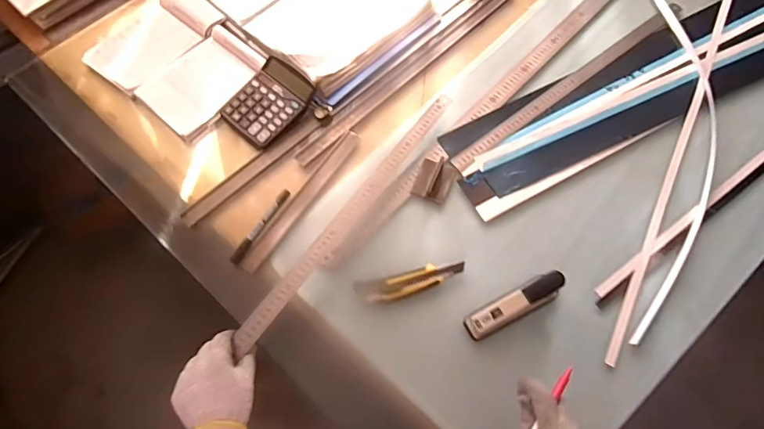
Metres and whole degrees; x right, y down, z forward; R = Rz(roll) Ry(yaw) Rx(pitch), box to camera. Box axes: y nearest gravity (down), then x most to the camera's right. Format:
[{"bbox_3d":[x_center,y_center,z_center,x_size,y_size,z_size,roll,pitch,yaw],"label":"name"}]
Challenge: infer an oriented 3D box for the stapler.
[{"bbox_3d":[0.191,0.129,0.637,0.151,0.060,0.040,-25,70,-11],"label":"stapler"}]

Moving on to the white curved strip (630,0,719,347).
[{"bbox_3d":[0.523,-0.156,0.782,0.145,0.015,0.787,11,65,5],"label":"white curved strip"}]

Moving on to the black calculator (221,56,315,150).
[{"bbox_3d":[-0.195,-0.193,0.772,0.107,0.029,0.150,33,69,14],"label":"black calculator"}]

